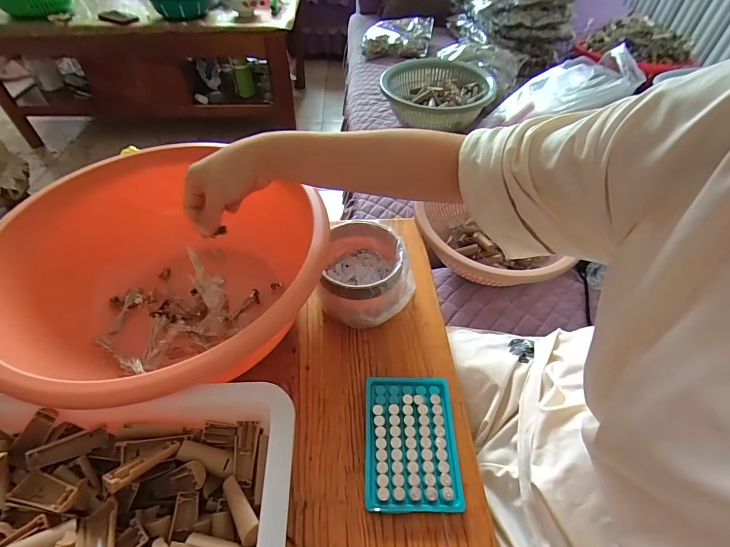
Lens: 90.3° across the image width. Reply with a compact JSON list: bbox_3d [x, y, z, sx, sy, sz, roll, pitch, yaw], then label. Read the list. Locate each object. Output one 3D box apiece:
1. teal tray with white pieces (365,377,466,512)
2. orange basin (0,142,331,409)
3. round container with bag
[{"bbox_3d":[0.049,0.175,0.385,0.094,0.017,0.129,1,48,0],"label":"teal tray with white pieces"},{"bbox_3d":[-0.221,0.010,0.429,0.306,0.154,0.330,1,48,-1],"label":"orange basin"},{"bbox_3d":[-0.005,0.004,0.485,0.113,0.088,0.116,1,48,-1],"label":"round container with bag"}]

